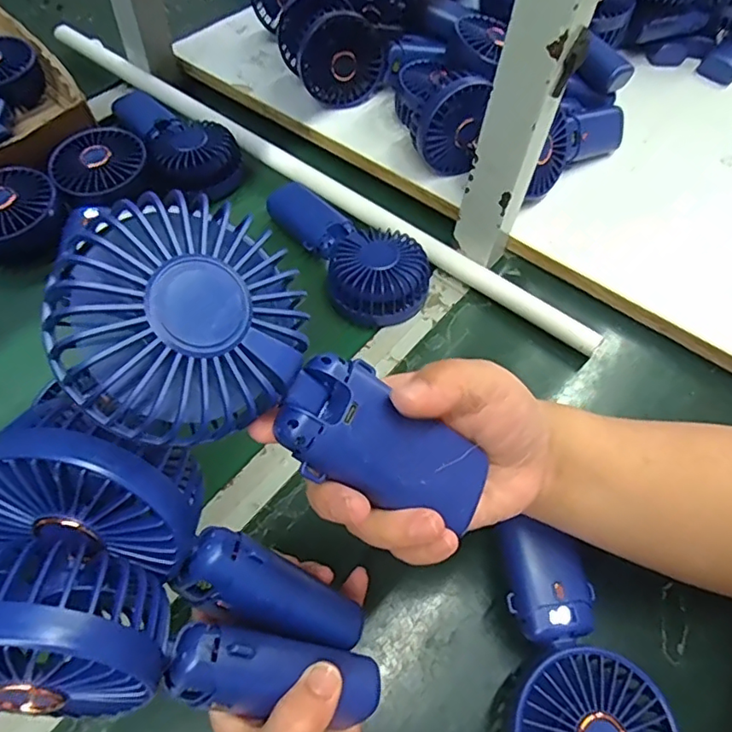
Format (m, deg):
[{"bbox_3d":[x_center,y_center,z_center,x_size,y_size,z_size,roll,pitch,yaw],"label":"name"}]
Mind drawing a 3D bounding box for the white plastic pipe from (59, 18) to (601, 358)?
[{"bbox_3d":[-0.076,-0.199,0.560,0.672,0.029,0.024,35,63,16],"label":"white plastic pipe"}]

